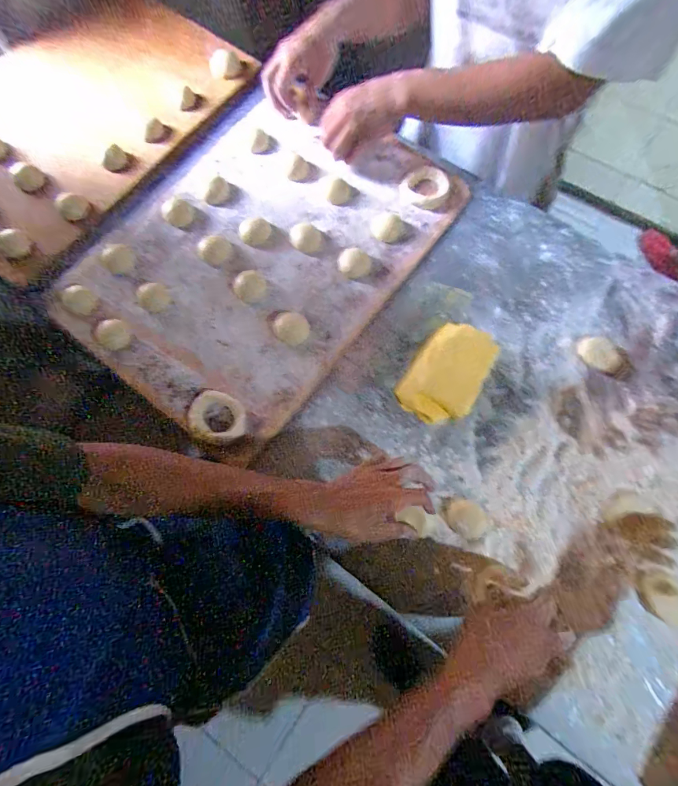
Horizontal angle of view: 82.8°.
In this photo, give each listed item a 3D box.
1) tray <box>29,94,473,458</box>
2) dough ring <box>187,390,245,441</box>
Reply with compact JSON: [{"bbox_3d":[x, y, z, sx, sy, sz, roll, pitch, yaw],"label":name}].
[{"bbox_3d":[-0.135,-0.245,0.626,0.474,0.030,0.603,34,76,11],"label":"tray"},{"bbox_3d":[-0.170,0.034,0.540,0.081,0.014,0.064,22,74,8],"label":"dough ring"}]

